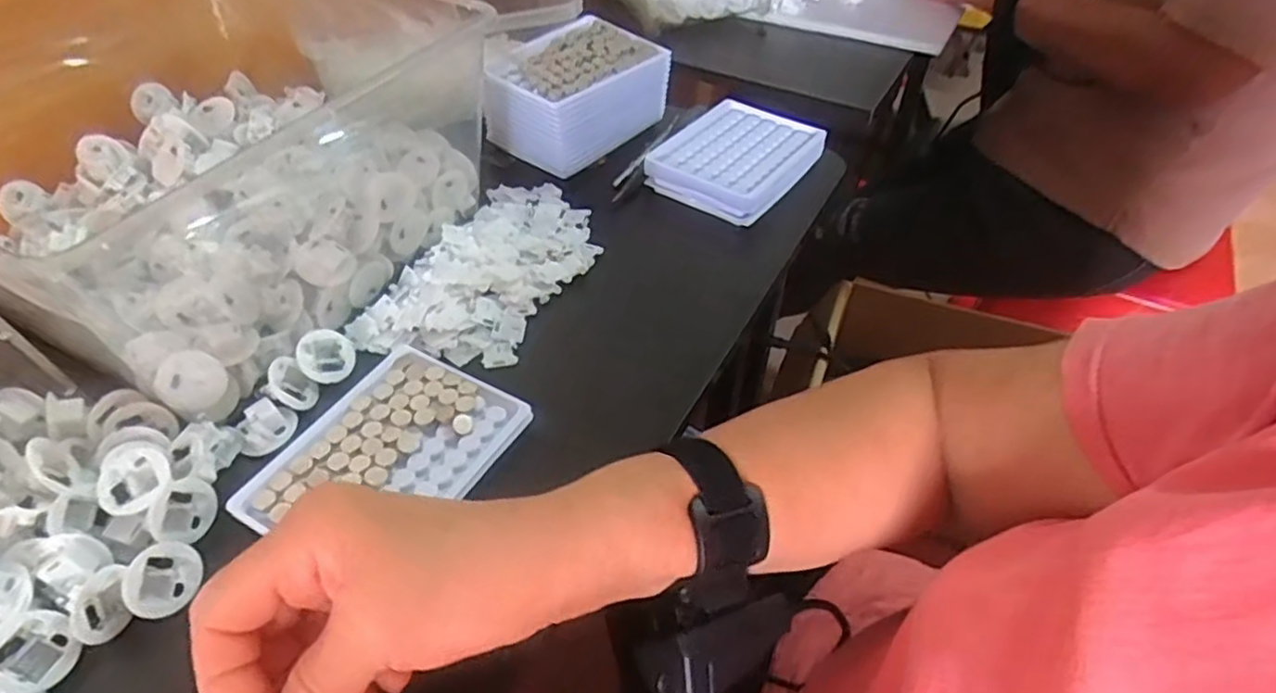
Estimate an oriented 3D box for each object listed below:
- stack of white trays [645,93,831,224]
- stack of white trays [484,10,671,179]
[{"bbox_3d":[0.082,-0.155,0.578,0.104,0.028,0.135,28,52,23],"label":"stack of white trays"},{"bbox_3d":[-0.050,-0.212,0.590,0.100,0.078,0.127,33,54,26],"label":"stack of white trays"}]

